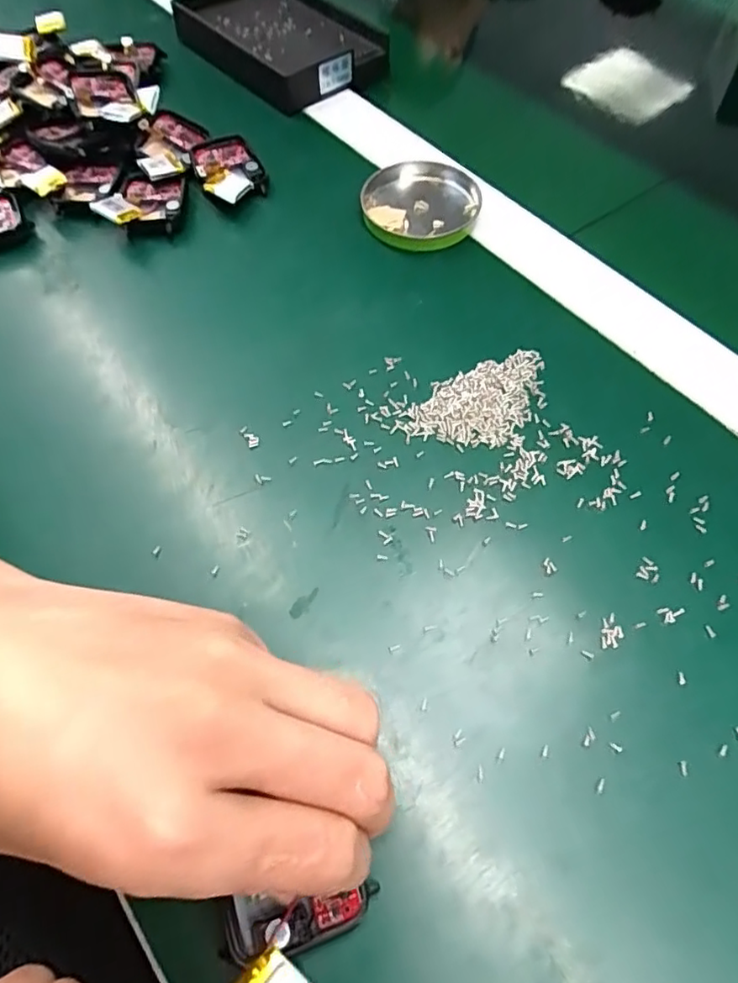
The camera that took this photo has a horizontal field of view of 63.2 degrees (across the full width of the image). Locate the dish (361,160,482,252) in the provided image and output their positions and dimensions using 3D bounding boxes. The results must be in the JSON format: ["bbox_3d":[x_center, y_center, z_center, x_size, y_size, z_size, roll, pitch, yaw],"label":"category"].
[{"bbox_3d":[0.030,-0.162,0.339,0.066,0.010,0.062,0,62,0],"label":"dish"}]

